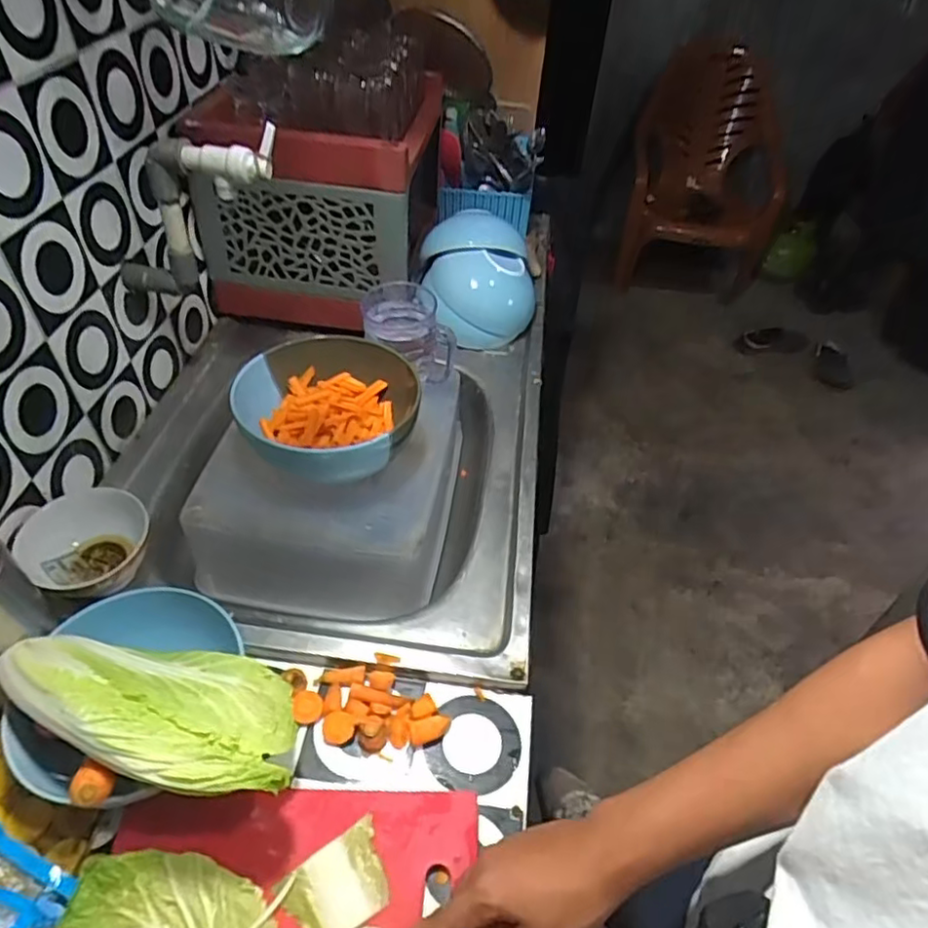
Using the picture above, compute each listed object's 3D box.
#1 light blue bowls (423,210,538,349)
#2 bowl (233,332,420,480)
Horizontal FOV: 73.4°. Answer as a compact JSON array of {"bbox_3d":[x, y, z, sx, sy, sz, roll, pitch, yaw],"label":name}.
[{"bbox_3d":[0.026,-0.285,0.957,0.157,0.147,0.140,-5,47,-9],"label":"light blue bowls"},{"bbox_3d":[-0.157,-0.060,0.731,0.196,0.092,0.171,9,46,4],"label":"bowl"}]

